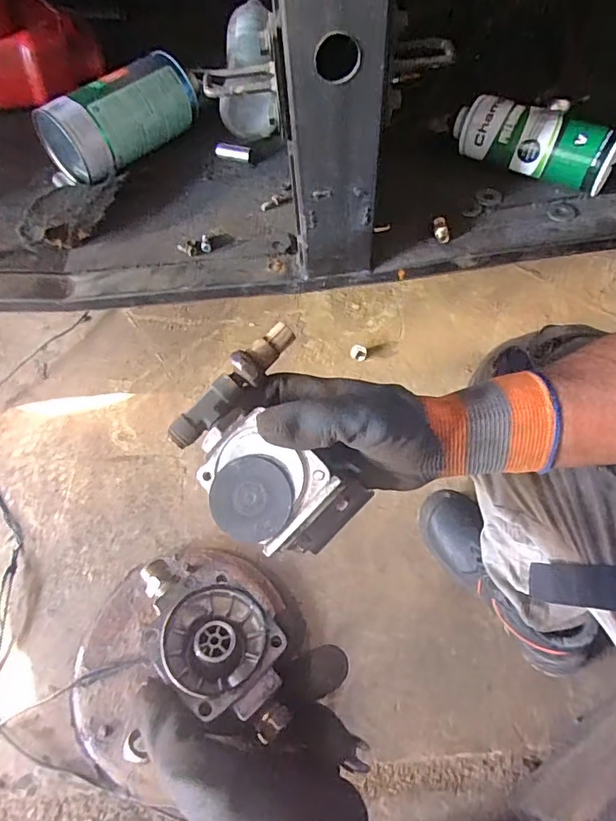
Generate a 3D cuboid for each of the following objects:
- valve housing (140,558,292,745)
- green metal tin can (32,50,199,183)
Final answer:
[{"bbox_3d":[-0.055,0.122,0.272,0.113,0.030,0.055,31,64,21],"label":"valve housing"},{"bbox_3d":[-0.226,-0.363,0.606,0.096,0.085,0.188,40,70,23],"label":"green metal tin can"}]

